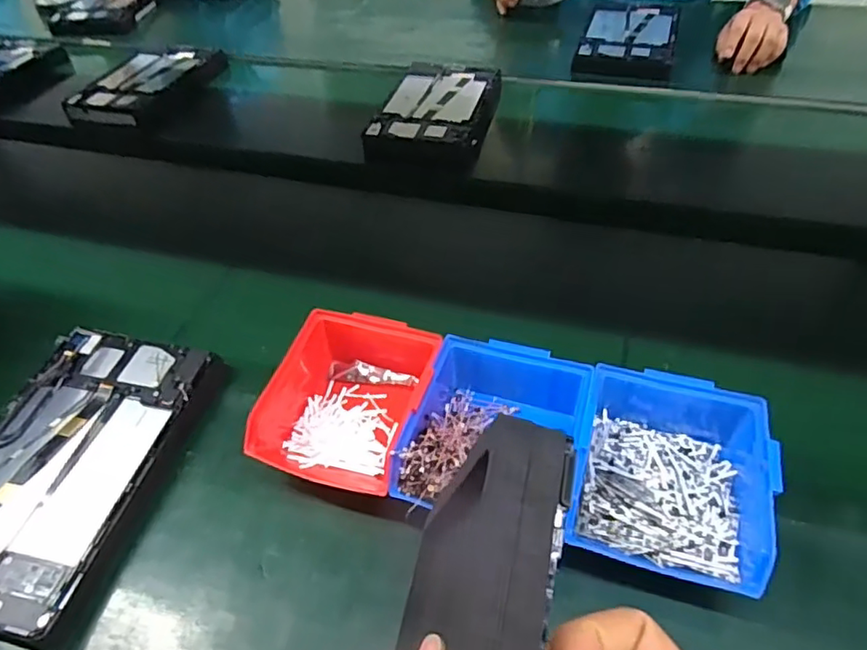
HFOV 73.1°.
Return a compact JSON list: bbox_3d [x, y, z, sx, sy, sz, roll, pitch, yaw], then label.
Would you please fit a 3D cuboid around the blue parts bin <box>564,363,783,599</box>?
[{"bbox_3d":[0.169,0.104,0.422,0.123,0.063,0.152,9,49,14],"label":"blue parts bin"}]

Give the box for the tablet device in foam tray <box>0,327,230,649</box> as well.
[{"bbox_3d":[-0.290,0.114,0.472,0.161,0.039,0.244,7,49,12],"label":"tablet device in foam tray"}]

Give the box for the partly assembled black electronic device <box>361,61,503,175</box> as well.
[{"bbox_3d":[0.009,-0.316,0.874,0.160,0.049,0.241,8,49,13],"label":"partly assembled black electronic device"}]

